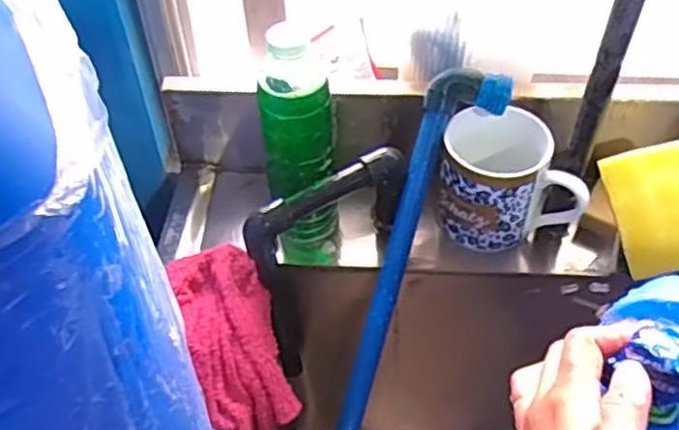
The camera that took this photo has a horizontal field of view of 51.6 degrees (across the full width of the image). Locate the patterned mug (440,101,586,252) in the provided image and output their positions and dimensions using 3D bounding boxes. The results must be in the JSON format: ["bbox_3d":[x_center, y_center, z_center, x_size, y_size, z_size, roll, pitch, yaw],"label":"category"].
[{"bbox_3d":[0.150,-0.032,0.621,0.120,0.093,0.092,8,49,8],"label":"patterned mug"}]

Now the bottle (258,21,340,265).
[{"bbox_3d":[-0.031,-0.043,0.592,0.060,0.215,0.054,-4,49,-3],"label":"bottle"}]

